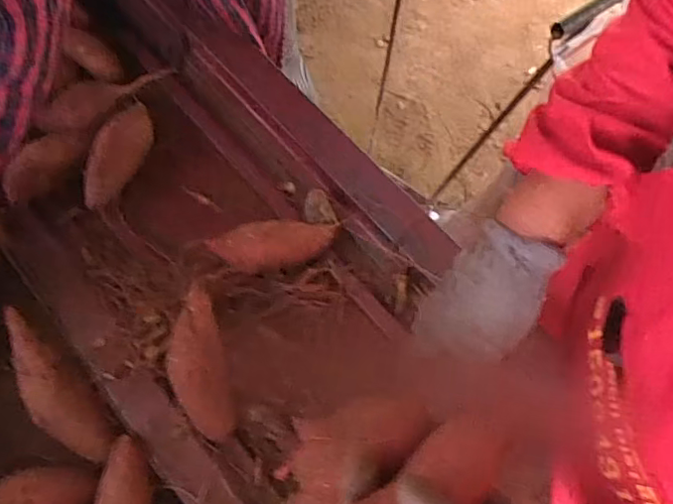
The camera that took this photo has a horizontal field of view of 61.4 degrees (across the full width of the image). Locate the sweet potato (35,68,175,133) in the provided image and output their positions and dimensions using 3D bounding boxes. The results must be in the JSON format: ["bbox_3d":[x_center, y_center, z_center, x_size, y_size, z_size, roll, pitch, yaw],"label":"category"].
[{"bbox_3d":[-0.255,-0.173,0.628,0.150,0.037,0.037,-28,71,-12],"label":"sweet potato"}]

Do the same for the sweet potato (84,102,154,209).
[{"bbox_3d":[-0.231,-0.102,0.604,0.040,0.041,0.119,23,69,7],"label":"sweet potato"}]

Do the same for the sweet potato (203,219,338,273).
[{"bbox_3d":[-0.064,-0.006,0.565,0.125,0.034,0.044,-5,68,-4],"label":"sweet potato"}]

